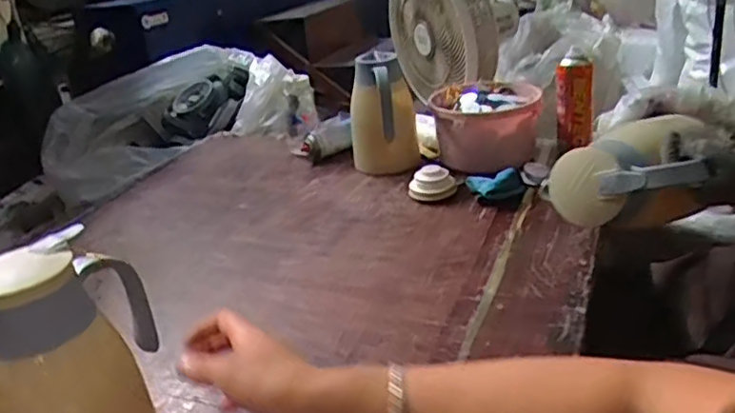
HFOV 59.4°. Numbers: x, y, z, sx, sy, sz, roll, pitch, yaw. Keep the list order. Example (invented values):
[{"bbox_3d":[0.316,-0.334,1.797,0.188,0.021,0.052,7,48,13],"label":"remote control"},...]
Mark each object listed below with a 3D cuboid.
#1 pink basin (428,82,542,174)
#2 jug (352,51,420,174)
[{"bbox_3d":[0.231,-0.157,1.262,0.194,0.131,0.194,-3,25,8],"label":"pink basin"},{"bbox_3d":[0.032,-0.186,1.281,0.128,0.203,0.133,-5,25,4],"label":"jug"}]

